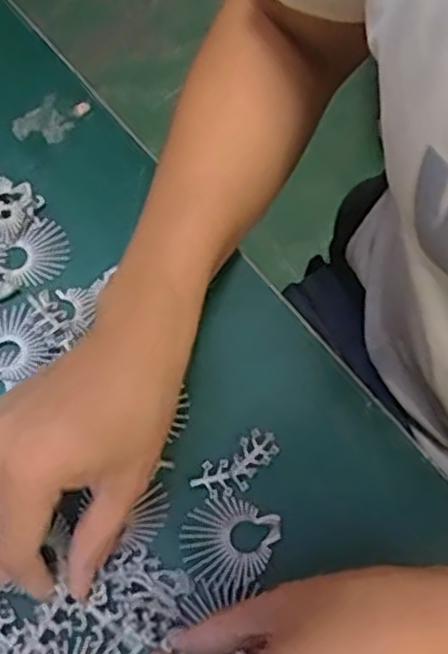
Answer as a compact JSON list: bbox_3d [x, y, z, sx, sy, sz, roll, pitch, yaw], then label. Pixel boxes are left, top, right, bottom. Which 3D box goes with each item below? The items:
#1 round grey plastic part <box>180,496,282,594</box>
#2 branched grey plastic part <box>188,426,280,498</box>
[{"bbox_3d":[0.001,0.097,0.333,0.040,0.004,0.040,-1,65,1],"label":"round grey plastic part"},{"bbox_3d":[0.007,0.065,0.346,0.043,0.004,0.020,-31,68,-12],"label":"branched grey plastic part"}]

